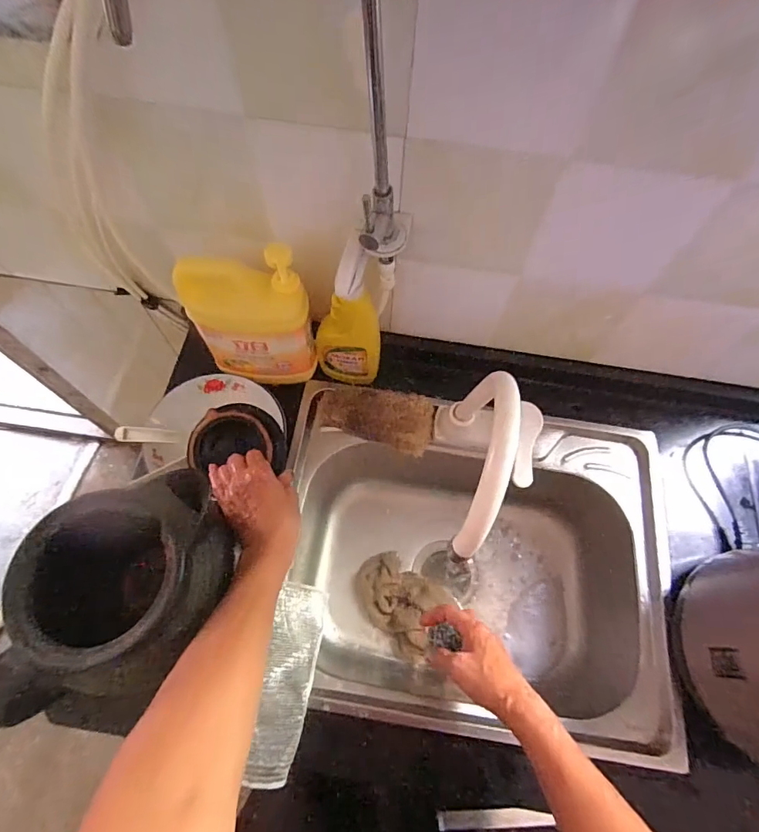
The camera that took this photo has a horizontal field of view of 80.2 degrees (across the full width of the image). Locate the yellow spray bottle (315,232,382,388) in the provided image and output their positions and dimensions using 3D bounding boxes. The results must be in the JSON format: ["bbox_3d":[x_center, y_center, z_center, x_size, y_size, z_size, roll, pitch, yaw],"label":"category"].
[{"bbox_3d":[-0.042,-0.121,0.582,0.086,0.218,0.057,8,65,2],"label":"yellow spray bottle"}]

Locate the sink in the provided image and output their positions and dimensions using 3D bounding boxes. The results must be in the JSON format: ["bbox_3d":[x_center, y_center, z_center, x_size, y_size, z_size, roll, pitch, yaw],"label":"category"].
[{"bbox_3d":[0.126,0.218,0.683,0.507,0.198,0.407,7,65,2],"label":"sink"}]

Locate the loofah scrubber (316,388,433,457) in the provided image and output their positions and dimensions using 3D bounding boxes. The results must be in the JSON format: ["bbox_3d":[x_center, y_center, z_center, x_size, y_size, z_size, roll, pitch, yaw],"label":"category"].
[{"bbox_3d":[-0.009,0.001,0.636,0.171,0.058,0.062,13,66,4],"label":"loofah scrubber"}]

